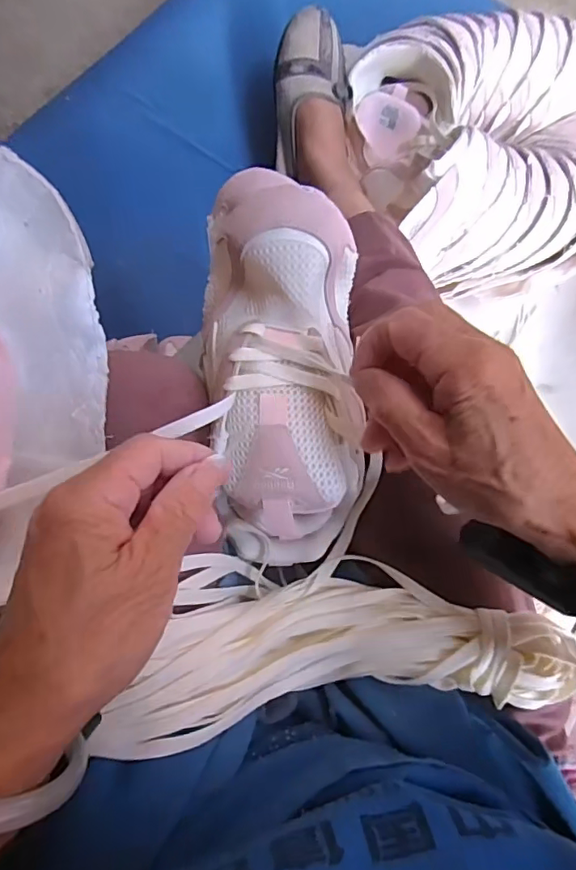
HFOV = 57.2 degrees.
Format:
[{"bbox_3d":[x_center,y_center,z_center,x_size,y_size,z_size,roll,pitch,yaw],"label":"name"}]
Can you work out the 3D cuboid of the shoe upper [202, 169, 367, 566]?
[{"bbox_3d":[0.000,-0.038,0.309,0.089,0.063,0.212,-3,85,-9],"label":"shoe upper"}]

